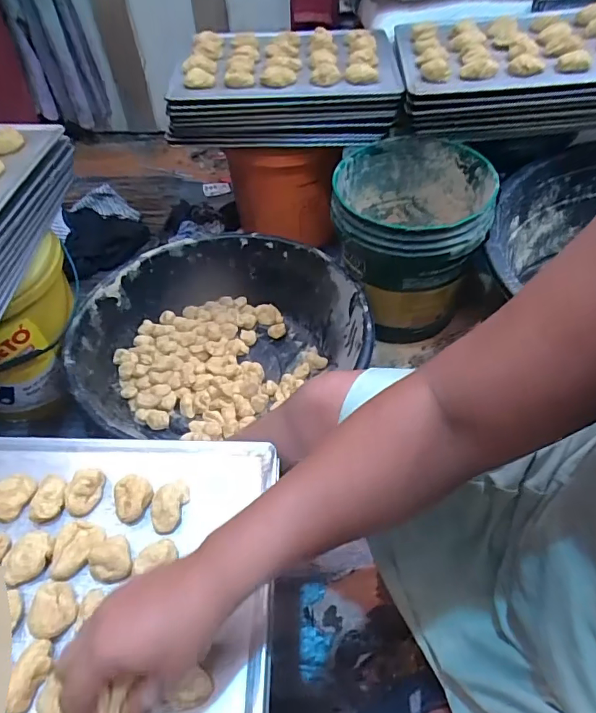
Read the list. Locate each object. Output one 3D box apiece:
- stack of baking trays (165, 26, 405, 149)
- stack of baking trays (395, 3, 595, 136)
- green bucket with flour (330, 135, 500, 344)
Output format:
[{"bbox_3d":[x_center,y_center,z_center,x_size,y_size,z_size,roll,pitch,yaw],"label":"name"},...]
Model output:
[{"bbox_3d":[-0.032,-0.552,0.988,0.450,0.147,0.269,-1,49,3],"label":"stack of baking trays"},{"bbox_3d":[0.421,-0.564,0.935,0.435,0.136,0.293,0,49,5],"label":"stack of baking trays"},{"bbox_3d":[0.214,-0.224,0.966,0.273,0.312,0.278,7,50,10],"label":"green bucket with flour"}]

